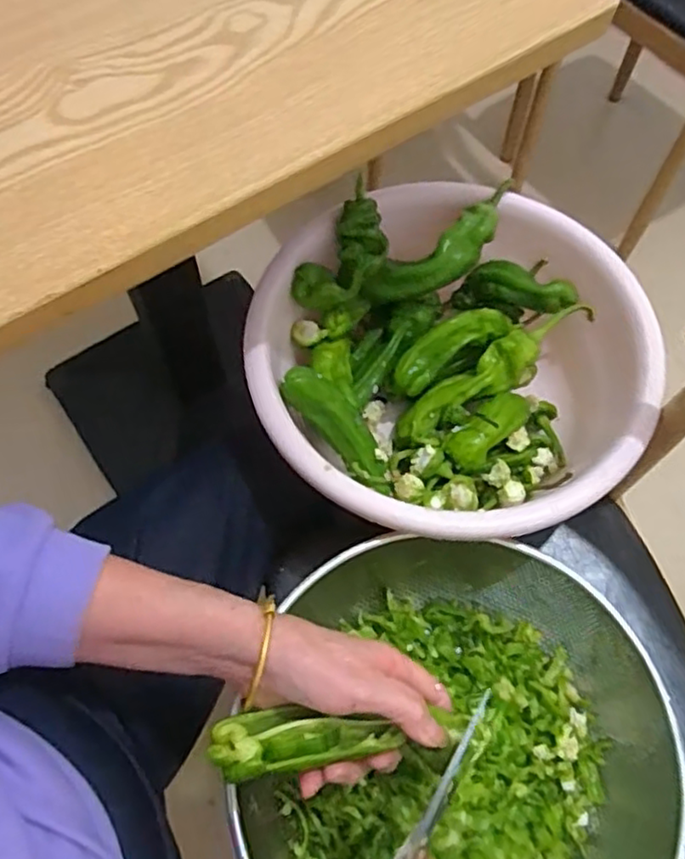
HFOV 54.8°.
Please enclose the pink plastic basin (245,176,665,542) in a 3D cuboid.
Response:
[{"bbox_3d":[0.114,-0.045,0.595,0.304,0.143,0.289,0,65,0],"label":"pink plastic basin"}]

